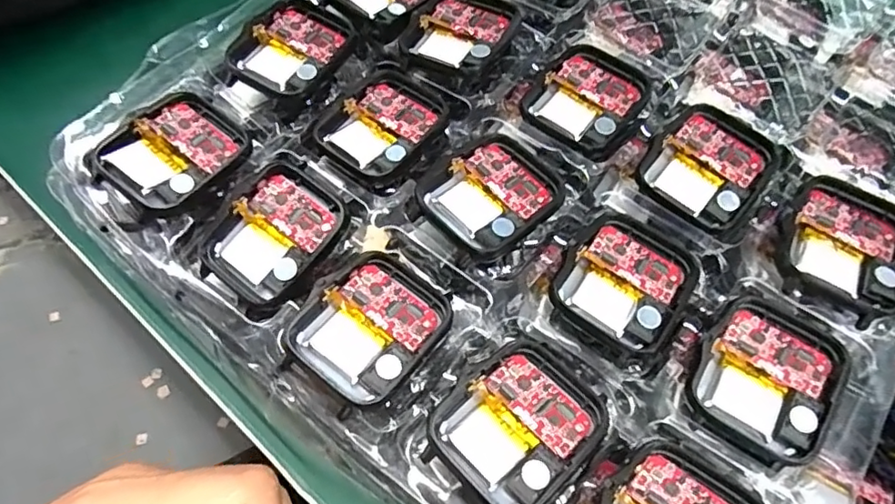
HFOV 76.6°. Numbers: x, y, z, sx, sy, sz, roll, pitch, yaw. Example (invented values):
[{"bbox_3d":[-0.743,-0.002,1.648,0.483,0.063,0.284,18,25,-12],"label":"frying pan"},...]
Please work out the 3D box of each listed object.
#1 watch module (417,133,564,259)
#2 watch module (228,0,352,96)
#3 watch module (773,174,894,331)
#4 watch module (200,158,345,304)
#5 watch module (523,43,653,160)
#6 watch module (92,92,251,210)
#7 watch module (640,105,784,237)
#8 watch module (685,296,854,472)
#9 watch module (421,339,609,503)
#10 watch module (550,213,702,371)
[{"bbox_3d":[0.015,-0.019,0.188,0.043,0.007,0.038,-38,70,-17],"label":"watch module"},{"bbox_3d":[-0.059,-0.077,0.215,0.035,0.008,0.041,33,68,14],"label":"watch module"},{"bbox_3d":[0.128,-0.003,0.182,0.038,0.009,0.049,35,69,15],"label":"watch module"},{"bbox_3d":[-0.055,-0.005,0.185,0.035,0.011,0.043,39,70,17],"label":"watch module"},{"bbox_3d":[0.053,-0.057,0.211,0.039,0.004,0.044,40,70,17],"label":"watch module"},{"bbox_3d":[-0.093,-0.036,0.192,0.036,0.008,0.043,37,69,16],"label":"watch module"},{"bbox_3d":[0.092,-0.030,0.198,0.039,0.007,0.044,39,70,17],"label":"watch module"},{"bbox_3d":[0.094,0.037,0.167,0.037,0.005,0.045,35,69,15],"label":"watch module"},{"bbox_3d":[0.020,0.047,0.156,0.037,0.005,0.045,41,70,20],"label":"watch module"},{"bbox_3d":[0.057,0.010,0.179,0.038,0.005,0.046,35,69,15],"label":"watch module"}]

